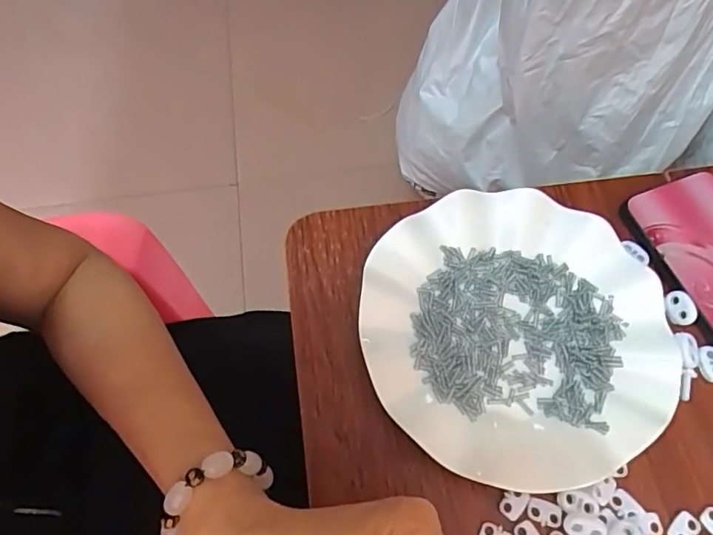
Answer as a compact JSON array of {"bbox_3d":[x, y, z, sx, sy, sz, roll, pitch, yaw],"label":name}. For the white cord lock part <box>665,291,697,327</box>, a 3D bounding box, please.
[{"bbox_3d":[0.210,0.026,0.342,0.017,0.006,0.022,-13,67,-6],"label":"white cord lock part"}]

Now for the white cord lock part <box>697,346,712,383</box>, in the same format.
[{"bbox_3d":[0.222,0.061,0.330,0.015,0.005,0.022,1,66,0],"label":"white cord lock part"}]

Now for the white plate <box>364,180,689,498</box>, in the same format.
[{"bbox_3d":[0.096,0.035,0.325,0.181,0.024,0.179,0,66,0],"label":"white plate"}]

